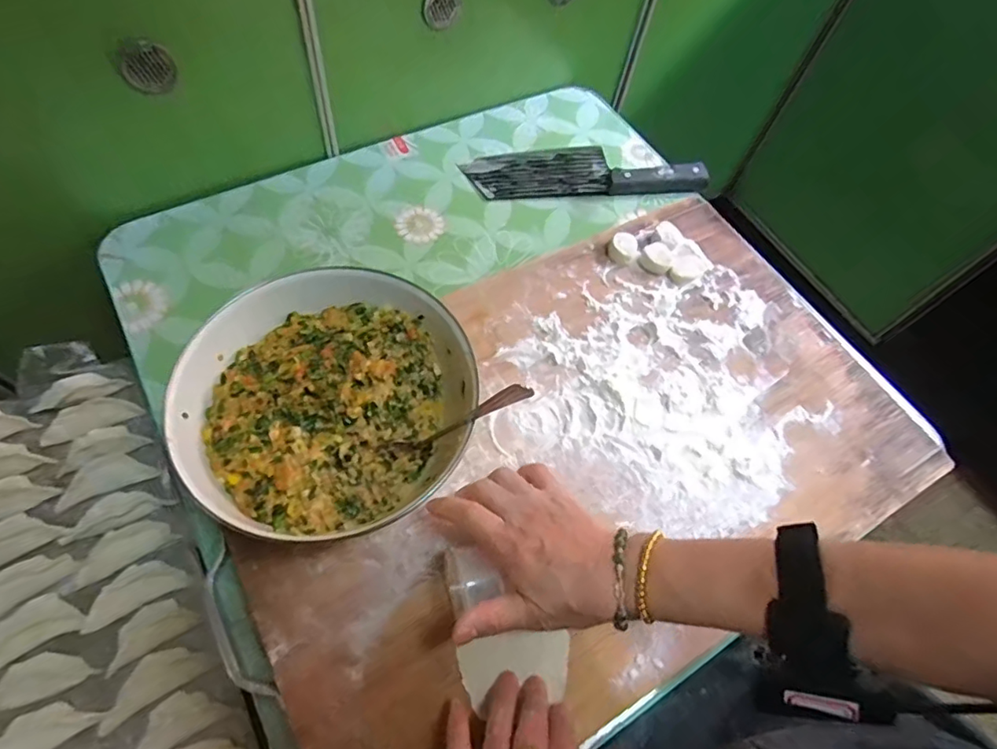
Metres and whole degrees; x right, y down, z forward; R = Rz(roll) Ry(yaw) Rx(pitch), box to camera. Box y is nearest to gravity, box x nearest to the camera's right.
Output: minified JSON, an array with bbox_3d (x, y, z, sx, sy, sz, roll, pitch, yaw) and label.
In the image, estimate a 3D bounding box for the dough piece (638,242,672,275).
[{"bbox_3d":[0.158,-0.117,0.555,0.031,0.013,0.033,3,61,-6],"label":"dough piece"}]

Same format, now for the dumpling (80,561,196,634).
[{"bbox_3d":[-0.272,0.159,0.411,0.072,0.015,0.030,-25,67,-19],"label":"dumpling"}]

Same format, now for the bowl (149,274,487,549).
[{"bbox_3d":[-0.124,0.024,0.418,0.195,0.096,0.182,3,61,-6],"label":"bowl"}]

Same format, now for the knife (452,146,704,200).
[{"bbox_3d":[0.098,-0.236,0.632,0.269,0.019,0.081,-2,61,-8],"label":"knife"}]

